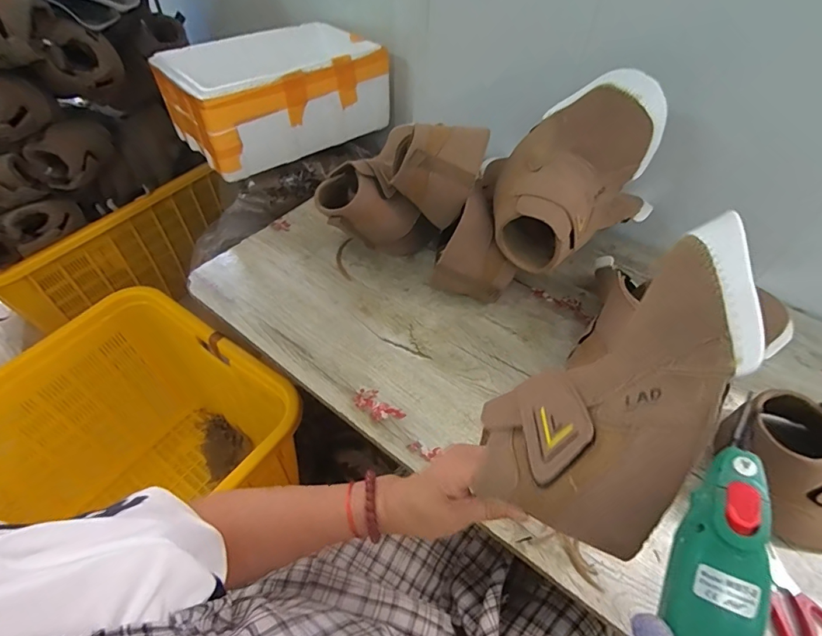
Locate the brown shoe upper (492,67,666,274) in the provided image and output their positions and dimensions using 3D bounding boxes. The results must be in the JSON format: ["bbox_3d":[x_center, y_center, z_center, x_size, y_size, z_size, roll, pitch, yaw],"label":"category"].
[{"bbox_3d":[0.227,-0.192,0.597,0.199,0.198,0.207,15,50,12],"label":"brown shoe upper"}]

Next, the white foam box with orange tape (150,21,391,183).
[{"bbox_3d":[-0.285,-0.479,0.925,0.413,0.159,0.303,-35,58,-27],"label":"white foam box with orange tape"}]

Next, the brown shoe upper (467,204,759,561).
[{"bbox_3d":[0.146,0.045,0.287,0.118,0.044,0.224,43,99,30],"label":"brown shoe upper"}]

